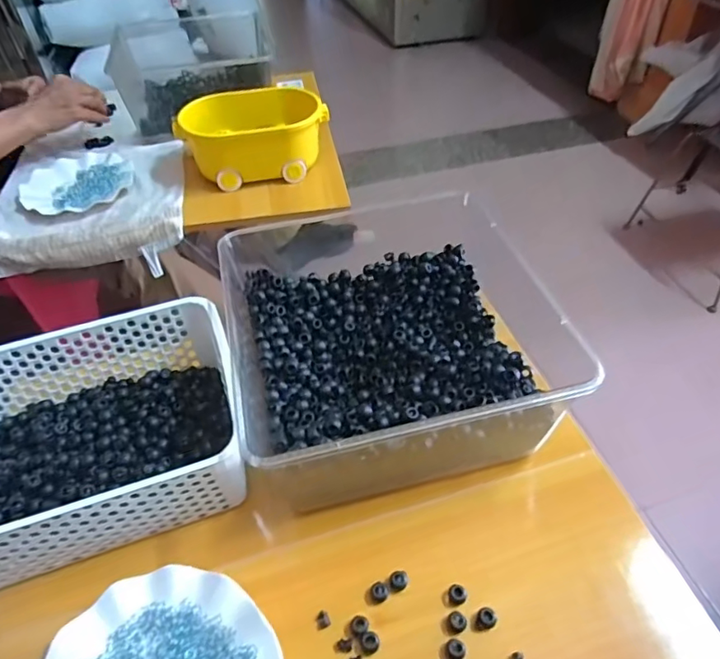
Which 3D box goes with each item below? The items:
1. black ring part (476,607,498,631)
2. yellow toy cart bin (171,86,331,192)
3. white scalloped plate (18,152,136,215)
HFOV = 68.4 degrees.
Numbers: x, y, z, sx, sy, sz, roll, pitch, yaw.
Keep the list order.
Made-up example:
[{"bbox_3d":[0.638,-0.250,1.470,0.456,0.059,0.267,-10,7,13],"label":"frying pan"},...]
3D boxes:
[{"bbox_3d":[0.104,0.238,0.435,0.015,0.012,0.015,-1,46,1],"label":"black ring part"},{"bbox_3d":[-0.182,-0.339,0.916,0.253,0.104,0.144,-12,47,-8],"label":"yellow toy cart bin"},{"bbox_3d":[-0.490,-0.251,0.924,0.188,0.022,0.177,-1,46,1],"label":"white scalloped plate"}]

